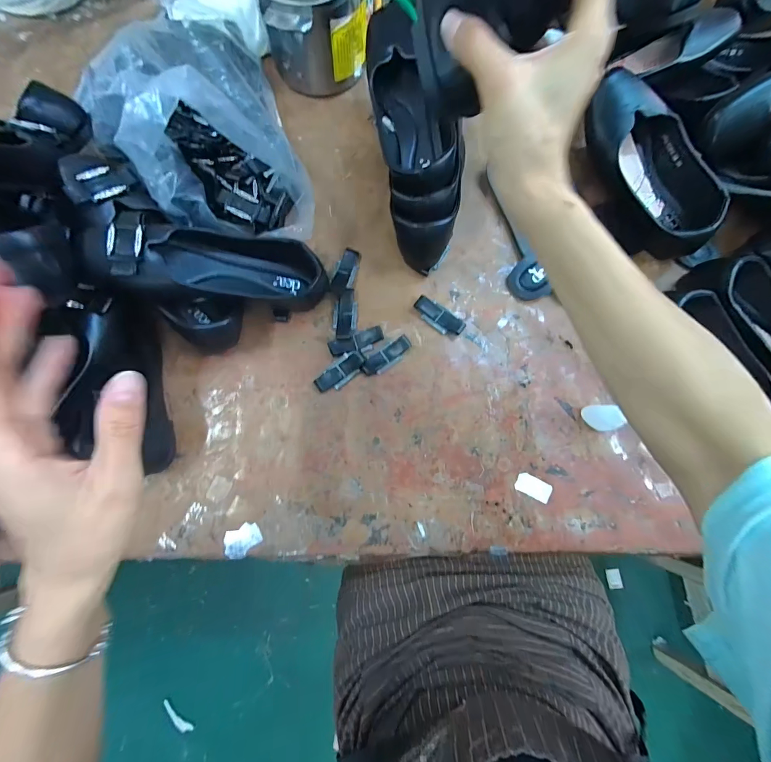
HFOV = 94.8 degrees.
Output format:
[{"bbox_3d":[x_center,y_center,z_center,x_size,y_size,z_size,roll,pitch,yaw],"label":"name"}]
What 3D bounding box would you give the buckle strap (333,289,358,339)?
[{"bbox_3d":[-0.050,-0.083,0.441,0.029,0.007,0.064,3,80,-1],"label":"buckle strap"}]

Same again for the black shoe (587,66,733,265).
[{"bbox_3d":[0.319,-0.257,0.431,0.070,0.067,0.218,-29,82,-6],"label":"black shoe"}]

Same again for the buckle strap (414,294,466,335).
[{"bbox_3d":[0.066,-0.080,0.442,0.066,0.010,0.028,38,82,5],"label":"buckle strap"}]

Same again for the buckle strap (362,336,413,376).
[{"bbox_3d":[0.003,-0.030,0.432,0.066,0.007,0.023,-35,83,-6],"label":"buckle strap"}]

